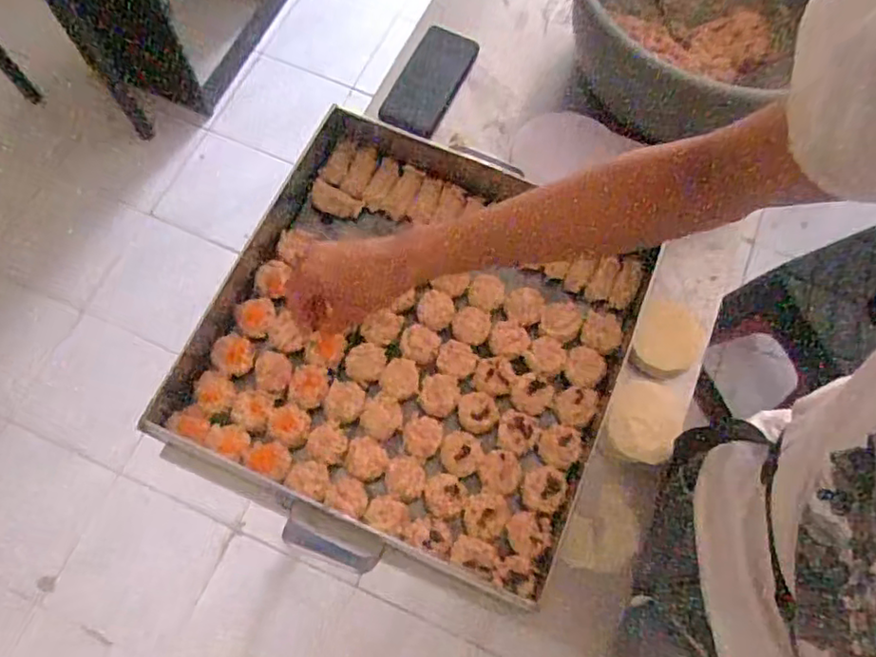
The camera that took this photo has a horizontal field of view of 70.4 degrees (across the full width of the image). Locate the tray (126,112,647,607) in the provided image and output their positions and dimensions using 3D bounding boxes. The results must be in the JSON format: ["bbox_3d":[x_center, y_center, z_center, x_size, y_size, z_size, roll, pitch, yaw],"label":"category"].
[{"bbox_3d":[-0.025,0.007,0.643,0.411,0.066,0.438,22,71,6],"label":"tray"}]

